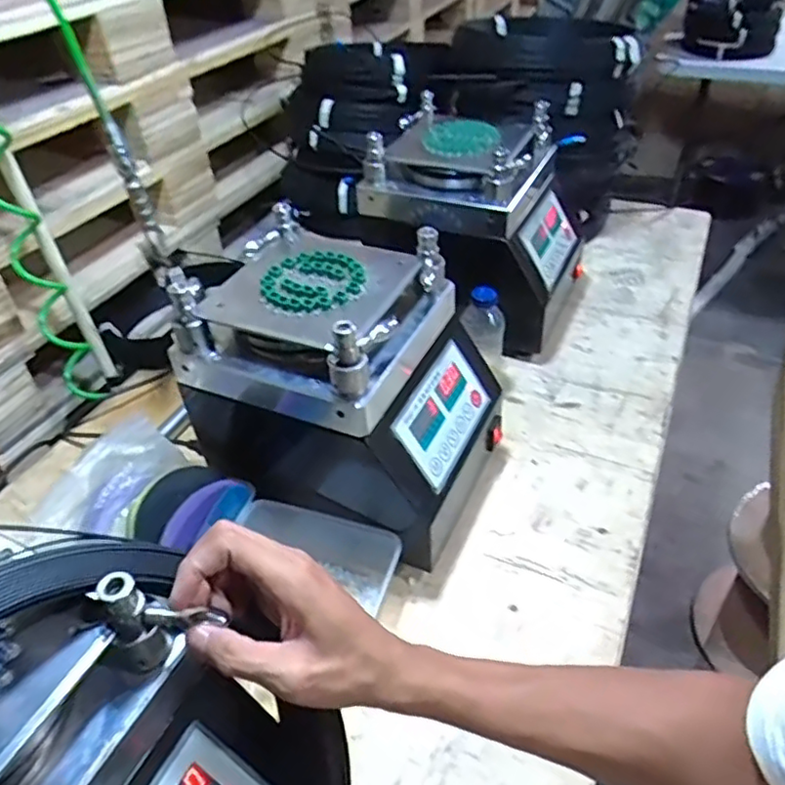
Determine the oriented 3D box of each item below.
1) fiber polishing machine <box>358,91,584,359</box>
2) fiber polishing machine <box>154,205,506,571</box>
[{"bbox_3d":[0.119,-0.249,0.938,0.277,0.253,0.189,16,46,21],"label":"fiber polishing machine"},{"bbox_3d":[-0.044,0.002,0.704,0.275,0.281,0.215,17,46,21],"label":"fiber polishing machine"}]

